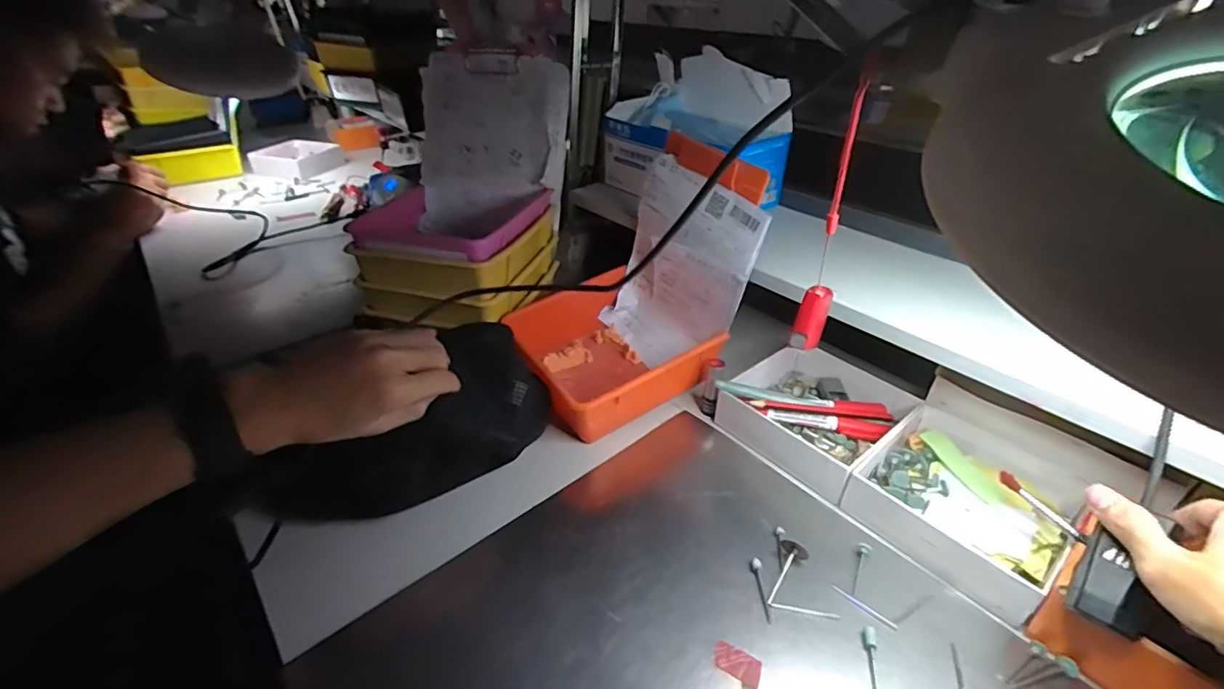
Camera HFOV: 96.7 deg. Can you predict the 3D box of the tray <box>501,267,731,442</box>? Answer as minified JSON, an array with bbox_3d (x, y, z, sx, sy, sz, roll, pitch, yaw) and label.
[{"bbox_3d":[-0.006,0.009,0.547,0.155,0.073,0.156,-19,39,-26],"label":"tray"}]

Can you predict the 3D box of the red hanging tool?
[{"bbox_3d":[0.138,-0.071,0.341,0.017,0.166,0.022,19,39,25],"label":"red hanging tool"}]

